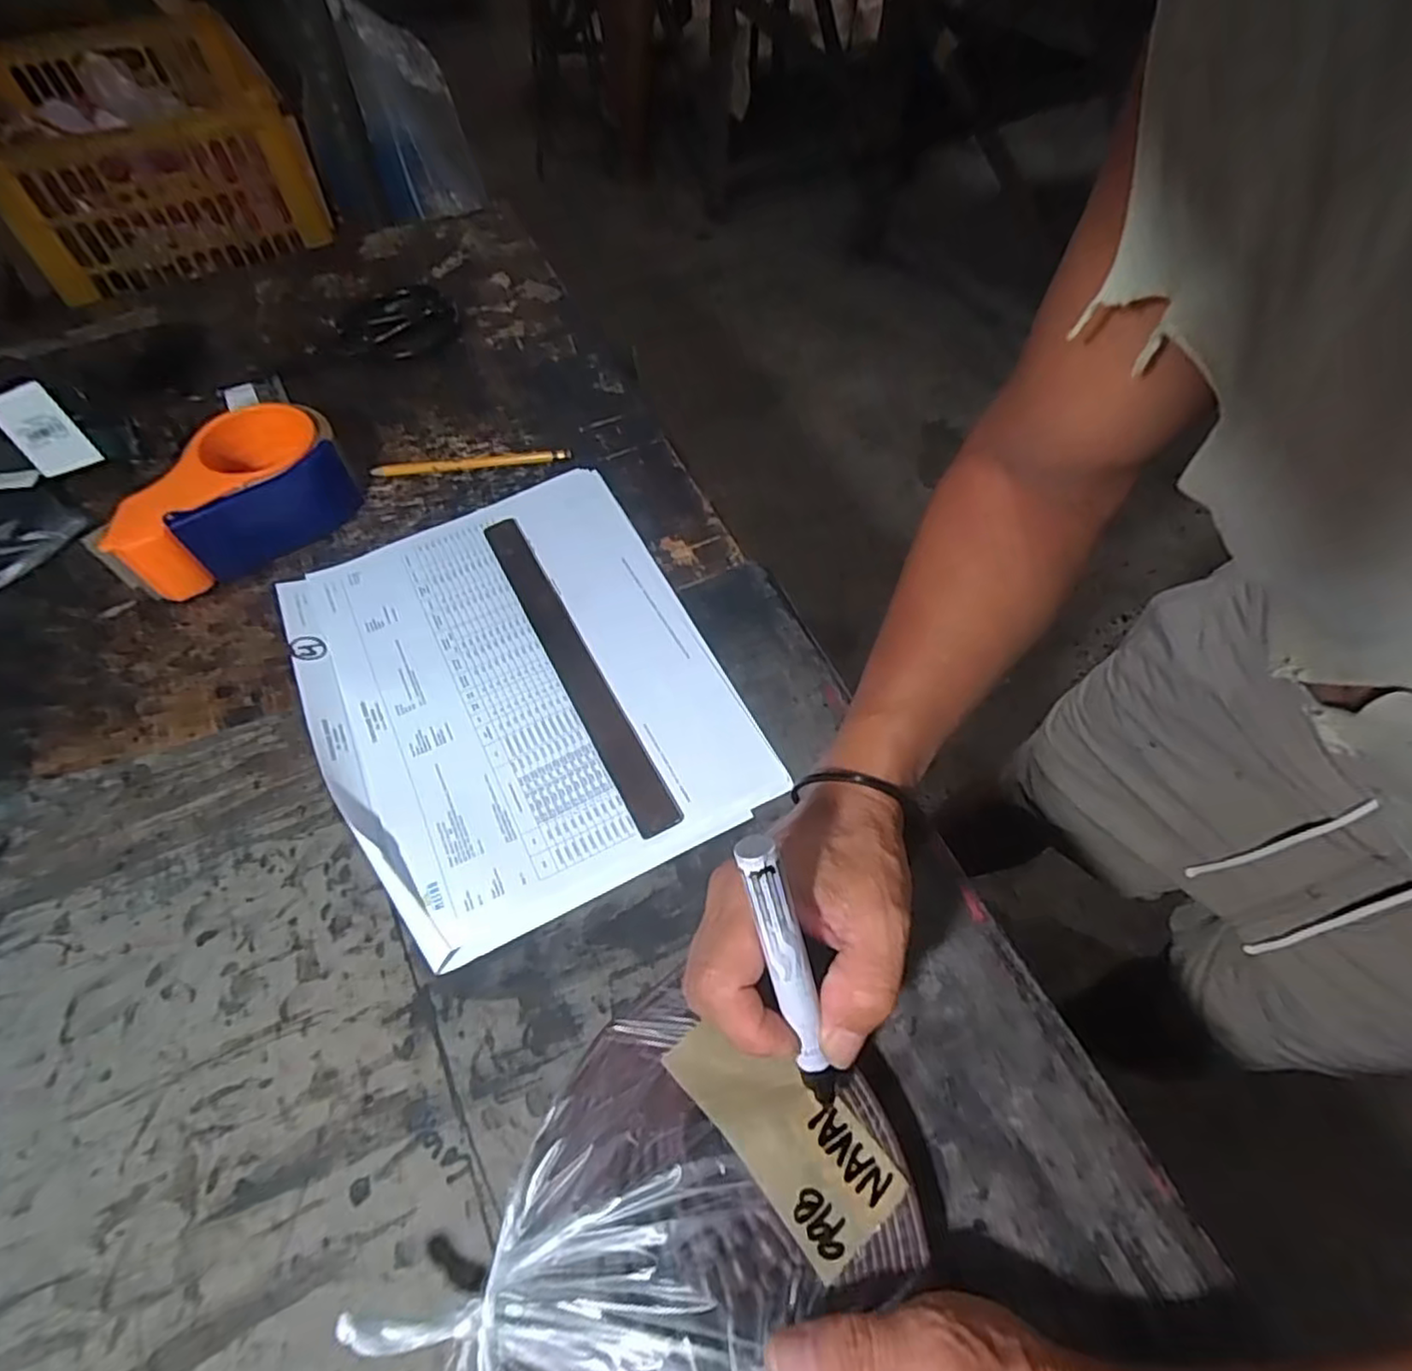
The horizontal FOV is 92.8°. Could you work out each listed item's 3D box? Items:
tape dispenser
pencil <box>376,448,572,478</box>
[{"bbox_3d":[-0.332,-0.136,0.476,0.147,0.062,0.087,-35,63,-18],"label":"tape dispenser"},{"bbox_3d":[-0.183,-0.176,0.528,0.153,0.008,0.012,-6,58,-2],"label":"pencil"}]

